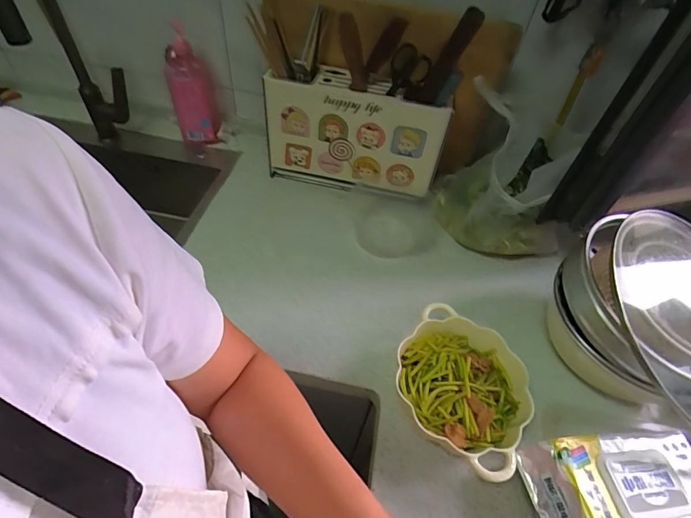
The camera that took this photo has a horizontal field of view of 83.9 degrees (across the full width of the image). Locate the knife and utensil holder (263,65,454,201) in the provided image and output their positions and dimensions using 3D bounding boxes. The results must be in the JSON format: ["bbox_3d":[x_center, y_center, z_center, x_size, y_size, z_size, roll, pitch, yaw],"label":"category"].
[{"bbox_3d":[0.010,-0.242,0.793,0.360,0.229,0.090,15,51,7],"label":"knife and utensil holder"}]

